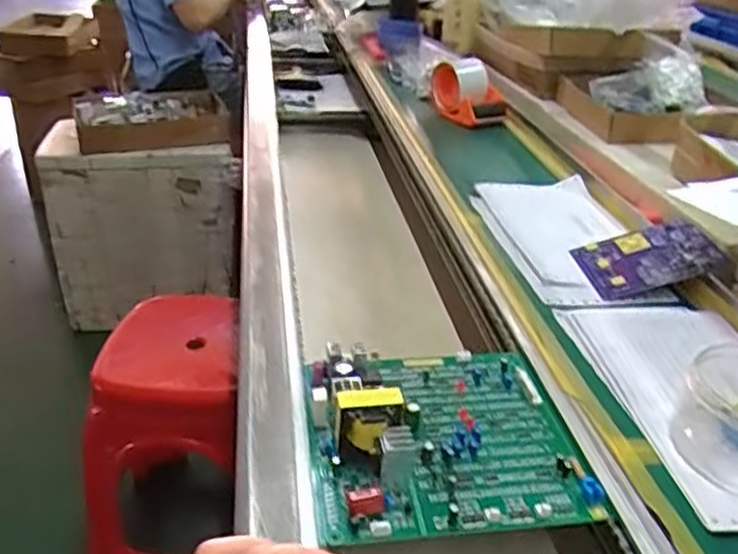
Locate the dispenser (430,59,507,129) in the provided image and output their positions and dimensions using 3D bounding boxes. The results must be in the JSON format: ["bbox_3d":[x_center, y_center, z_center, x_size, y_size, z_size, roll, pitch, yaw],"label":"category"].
[{"bbox_3d":[0.162,-0.305,1.134,0.102,0.088,0.132,-3,30,-2],"label":"dispenser"}]

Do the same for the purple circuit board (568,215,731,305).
[{"bbox_3d":[0.275,-0.021,0.691,0.125,0.008,0.099,-19,36,0],"label":"purple circuit board"}]

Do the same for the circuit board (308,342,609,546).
[{"bbox_3d":[0.049,0.091,0.486,0.181,0.054,0.174,-6,30,-7],"label":"circuit board"}]

